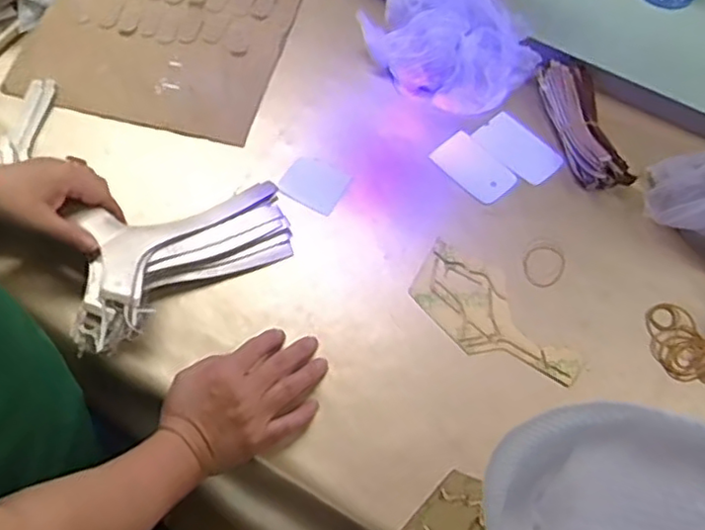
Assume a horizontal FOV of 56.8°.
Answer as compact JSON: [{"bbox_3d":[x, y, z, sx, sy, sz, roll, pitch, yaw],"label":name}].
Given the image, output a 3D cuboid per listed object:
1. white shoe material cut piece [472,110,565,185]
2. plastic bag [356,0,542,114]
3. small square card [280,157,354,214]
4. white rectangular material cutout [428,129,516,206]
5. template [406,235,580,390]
[{"bbox_3d":[0.175,-0.123,0.683,0.051,0.006,0.091,-38,67,-17],"label":"white shoe material cut piece"},{"bbox_3d":[0.103,-0.246,0.703,0.131,0.069,0.170,-40,72,-17],"label":"plastic bag"},{"bbox_3d":[-0.037,-0.083,0.655,0.062,0.005,0.049,31,71,11],"label":"small square card"},{"bbox_3d":[0.126,-0.101,0.672,0.049,0.004,0.086,-38,69,-15],"label":"white rectangular material cutout"},{"bbox_3d":[0.126,0.049,0.593,0.075,0.004,0.168,-39,70,-17],"label":"template"}]

